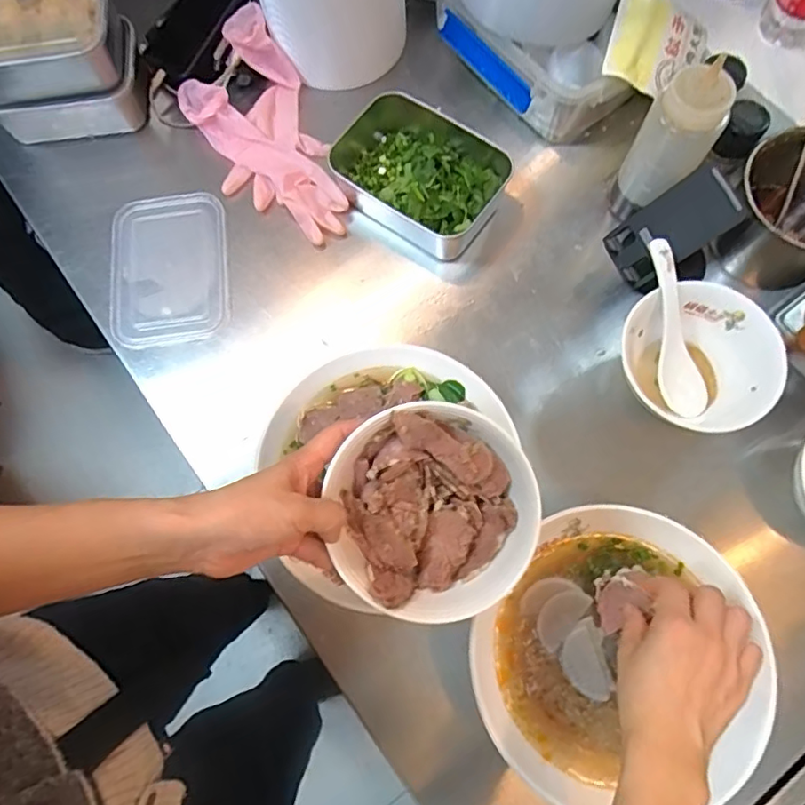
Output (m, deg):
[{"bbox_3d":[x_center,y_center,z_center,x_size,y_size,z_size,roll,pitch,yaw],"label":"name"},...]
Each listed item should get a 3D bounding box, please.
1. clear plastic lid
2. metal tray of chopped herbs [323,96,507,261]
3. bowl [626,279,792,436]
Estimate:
[{"bbox_3d":[-0.264,-0.152,0.632,0.129,0.016,0.182,-9,73,-1],"label":"clear plastic lid"},{"bbox_3d":[0.021,-0.263,0.637,0.191,0.060,0.147,38,78,11],"label":"metal tray of chopped herbs"},{"bbox_3d":[0.283,-0.045,0.543,0.135,0.065,0.127,0,73,1],"label":"bowl"}]

